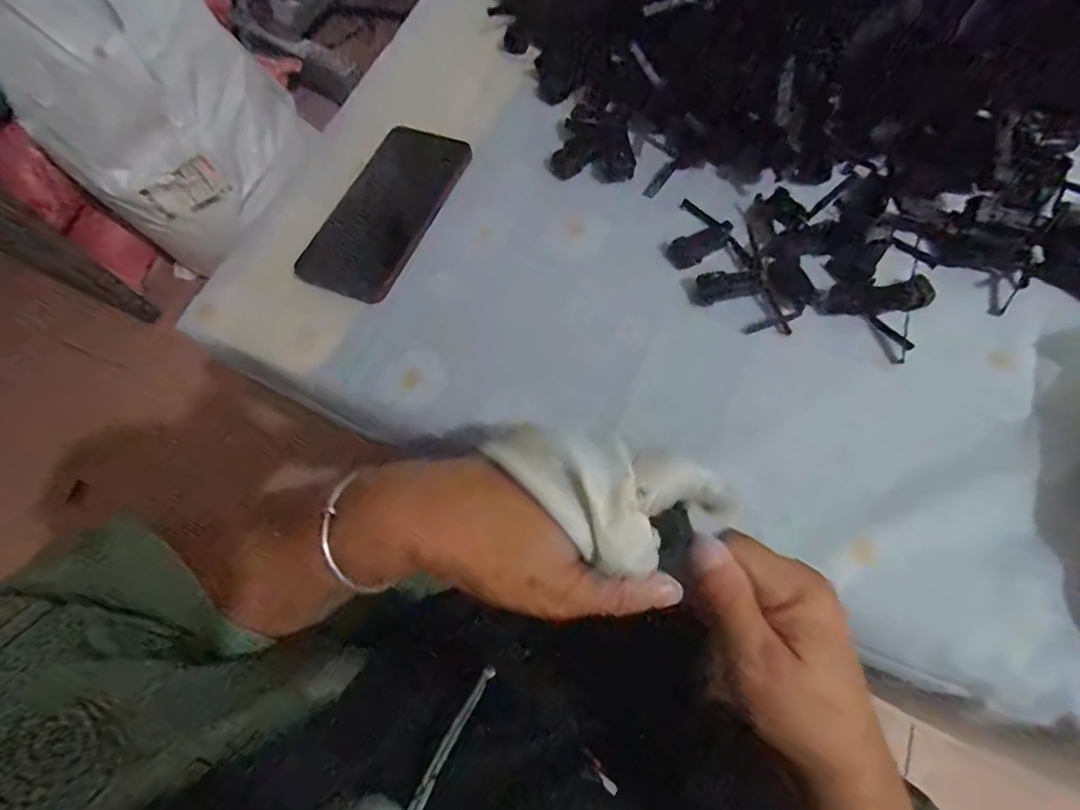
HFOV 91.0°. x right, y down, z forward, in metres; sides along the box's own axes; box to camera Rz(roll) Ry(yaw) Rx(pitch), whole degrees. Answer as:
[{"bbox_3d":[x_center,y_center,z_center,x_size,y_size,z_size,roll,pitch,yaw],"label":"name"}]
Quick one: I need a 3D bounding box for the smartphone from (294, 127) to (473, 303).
[{"bbox_3d":[-0.124,-0.159,0.423,0.079,0.012,0.162,22,70,11],"label":"smartphone"}]

